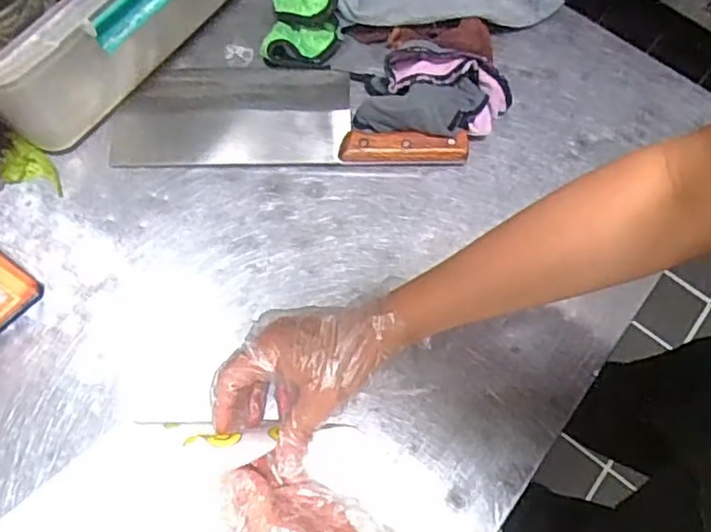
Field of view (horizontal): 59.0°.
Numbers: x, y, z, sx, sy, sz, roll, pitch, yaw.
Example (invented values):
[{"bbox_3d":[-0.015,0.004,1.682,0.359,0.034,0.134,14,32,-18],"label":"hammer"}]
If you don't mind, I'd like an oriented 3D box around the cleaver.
[{"bbox_3d":[-0.064,-0.146,0.589,0.320,0.029,0.103,1,73,-2],"label":"cleaver"}]

